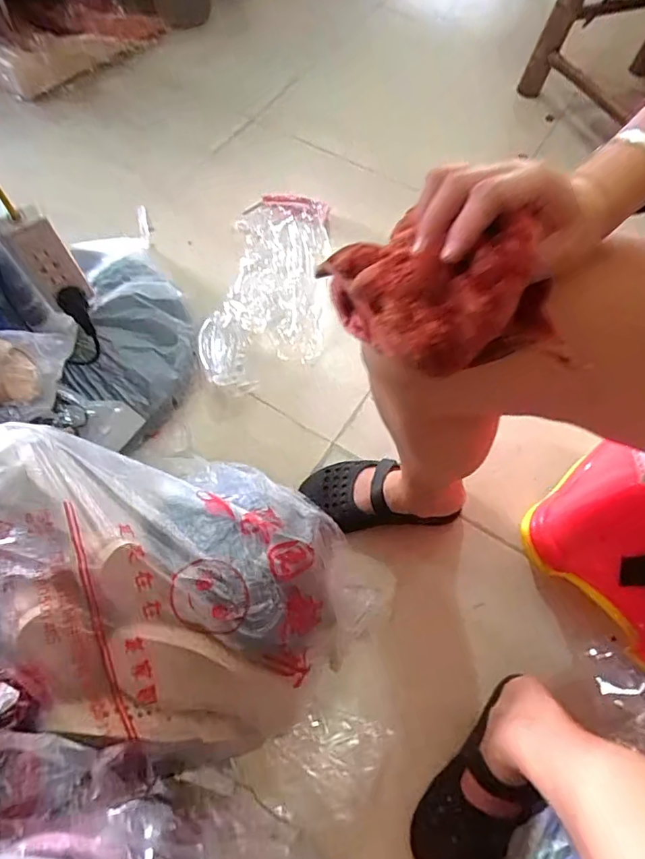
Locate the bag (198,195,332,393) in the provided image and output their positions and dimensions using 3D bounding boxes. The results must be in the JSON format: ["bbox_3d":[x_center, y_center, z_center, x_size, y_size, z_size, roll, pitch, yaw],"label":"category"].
[{"bbox_3d":[-0.089,-0.273,0.932,0.195,0.061,0.450,5,64,3],"label":"bag"}]

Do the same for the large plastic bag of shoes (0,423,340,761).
[{"bbox_3d":[-0.195,0.156,0.599,0.421,0.224,0.312,27,67,13],"label":"large plastic bag of shoes"}]

